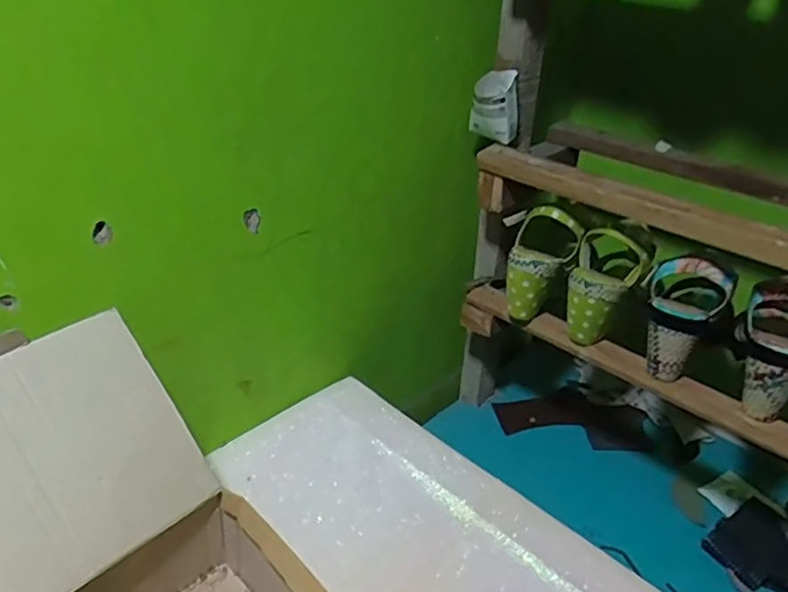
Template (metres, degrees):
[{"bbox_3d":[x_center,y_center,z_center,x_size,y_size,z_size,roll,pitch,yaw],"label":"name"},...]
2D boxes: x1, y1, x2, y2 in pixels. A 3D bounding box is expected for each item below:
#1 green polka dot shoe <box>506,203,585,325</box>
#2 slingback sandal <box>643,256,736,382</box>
[{"bbox_3d":[0.169,-0.041,0.783,0.075,0.143,0.057,31,16,37],"label":"green polka dot shoe"},{"bbox_3d":[0.316,0.024,0.686,0.090,0.132,0.079,18,33,23],"label":"slingback sandal"}]

